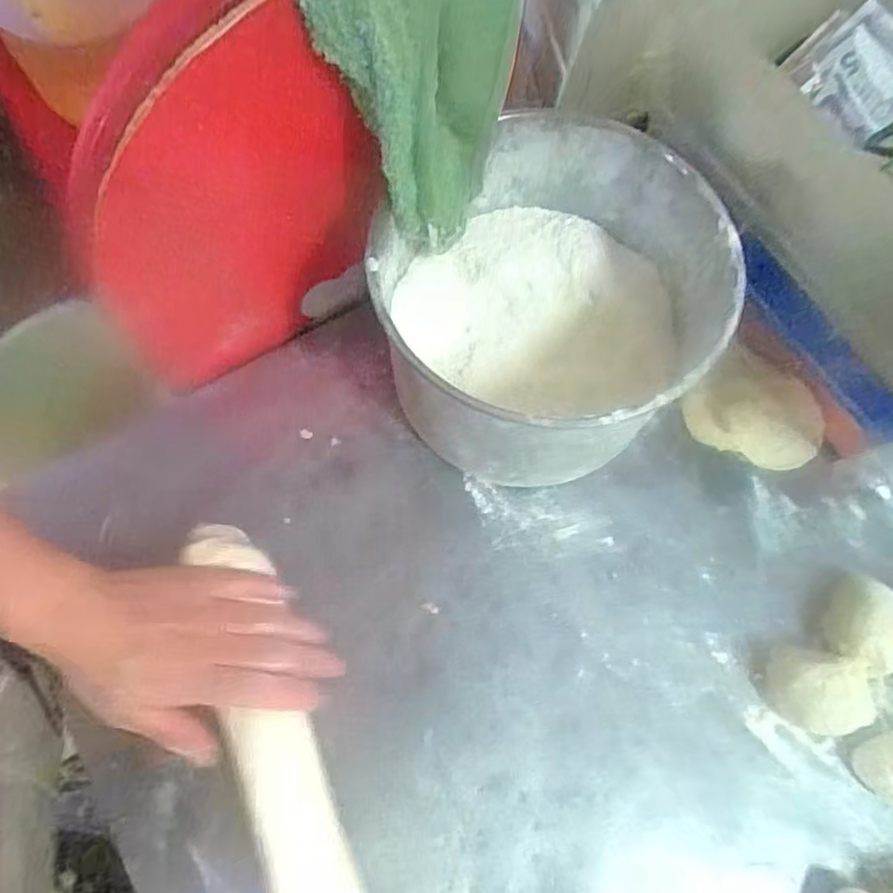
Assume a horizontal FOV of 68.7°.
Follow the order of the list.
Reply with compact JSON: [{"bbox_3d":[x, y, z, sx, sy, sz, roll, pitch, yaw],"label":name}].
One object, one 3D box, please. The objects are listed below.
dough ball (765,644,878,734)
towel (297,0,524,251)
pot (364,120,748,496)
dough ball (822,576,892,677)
[{"bbox_3d":[0.231,0.153,0.413,0.048,0.041,0.050,1,70,-1],"label":"dough ball"},{"bbox_3d":[-0.018,-0.203,0.352,0.119,0.189,0.092,-8,69,-5],"label":"towel"},{"bbox_3d":[0.064,-0.085,0.438,0.193,0.144,0.210,1,69,-1],"label":"pot"},{"bbox_3d":[0.276,0.119,0.428,0.049,0.034,0.050,1,70,-1],"label":"dough ball"}]

